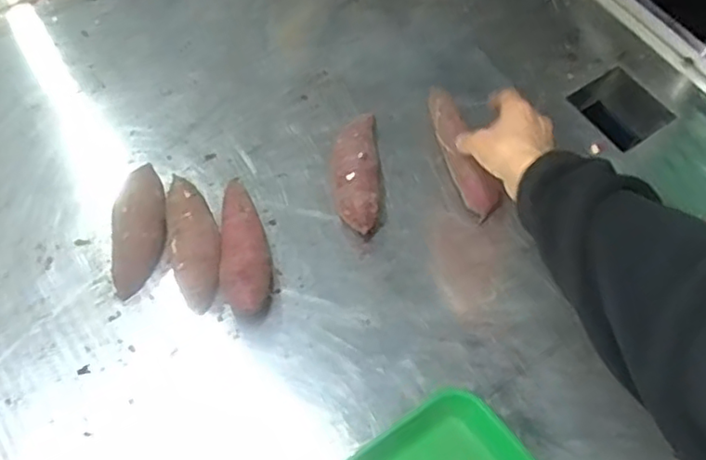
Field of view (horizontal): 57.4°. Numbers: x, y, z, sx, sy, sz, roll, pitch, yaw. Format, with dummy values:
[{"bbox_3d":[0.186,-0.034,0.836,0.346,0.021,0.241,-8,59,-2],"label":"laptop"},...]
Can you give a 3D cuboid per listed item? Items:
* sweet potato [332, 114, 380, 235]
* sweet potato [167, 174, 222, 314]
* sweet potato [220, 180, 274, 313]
[{"bbox_3d":[0.002,-0.063,0.684,0.051,0.045,0.144,-1,62,-5],"label":"sweet potato"},{"bbox_3d":[-0.159,0.012,0.636,0.053,0.045,0.136,-14,63,-11],"label":"sweet potato"},{"bbox_3d":[-0.106,0.017,0.633,0.049,0.046,0.150,-4,62,-6],"label":"sweet potato"}]

